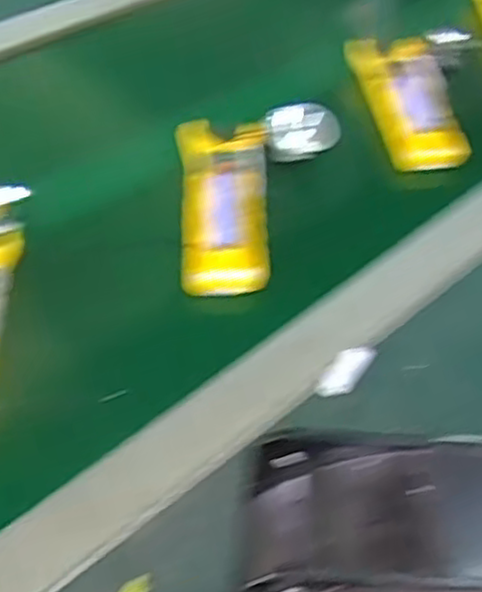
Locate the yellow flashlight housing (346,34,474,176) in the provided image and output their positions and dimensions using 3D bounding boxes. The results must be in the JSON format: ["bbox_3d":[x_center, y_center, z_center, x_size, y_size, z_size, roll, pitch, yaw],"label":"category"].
[{"bbox_3d":[0.140,-0.171,0.629,0.071,0.025,0.164,-1,51,-6],"label":"yellow flashlight housing"}]

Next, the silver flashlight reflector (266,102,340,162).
[{"bbox_3d":[0.049,-0.130,0.580,0.056,0.036,0.031,-8,52,-11],"label":"silver flashlight reflector"}]

